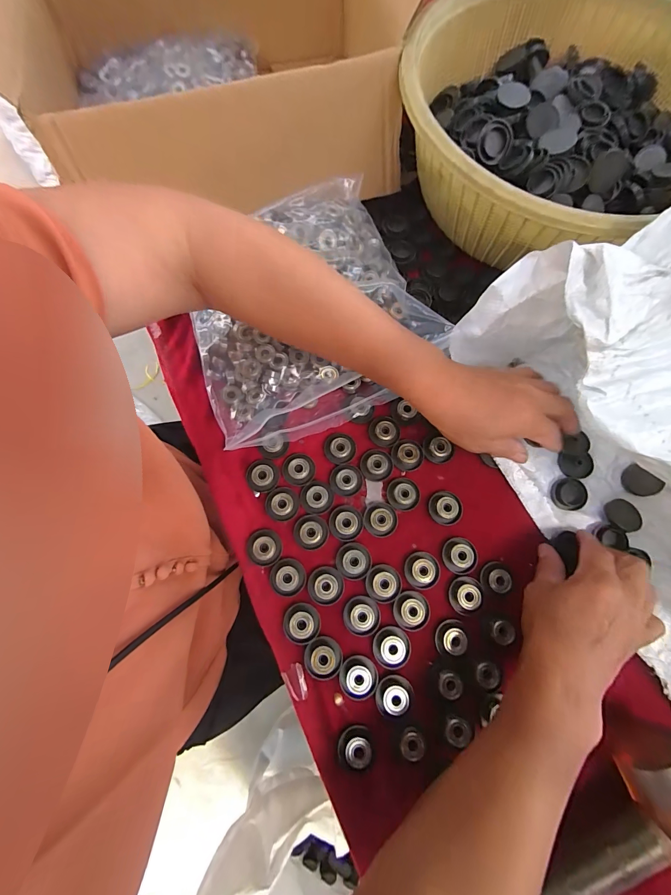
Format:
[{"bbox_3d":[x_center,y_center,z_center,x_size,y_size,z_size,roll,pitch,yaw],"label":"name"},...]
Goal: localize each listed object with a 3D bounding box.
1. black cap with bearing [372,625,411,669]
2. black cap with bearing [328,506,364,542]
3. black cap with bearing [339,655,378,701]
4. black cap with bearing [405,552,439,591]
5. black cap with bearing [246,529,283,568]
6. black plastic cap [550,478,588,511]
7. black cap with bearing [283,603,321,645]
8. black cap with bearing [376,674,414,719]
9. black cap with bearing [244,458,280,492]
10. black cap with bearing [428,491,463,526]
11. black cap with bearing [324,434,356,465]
[{"bbox_3d":[0.050,0.178,0.297,0.031,0.007,0.032,0,78,1],"label":"black cap with bearing"},{"bbox_3d":[0.010,0.073,0.325,0.032,0.008,0.032,0,78,1],"label":"black cap with bearing"},{"bbox_3d":[0.020,0.200,0.292,0.033,0.009,0.032,0,75,-1],"label":"black cap with bearing"},{"bbox_3d":[0.082,0.116,0.316,0.032,0.007,0.032,0,75,-1],"label":"black cap with bearing"},{"bbox_3d":[-0.068,0.095,0.318,0.033,0.012,0.032,2,75,-1],"label":"black cap with bearing"},{"bbox_3d":[0.232,0.046,0.334,0.029,0.006,0.030,0,75,-1],"label":"black plastic cap"},{"bbox_3d":[-0.030,0.158,0.302,0.032,0.007,0.033,0,75,-1],"label":"black cap with bearing"},{"bbox_3d":[0.051,0.212,0.288,0.031,0.008,0.028,0,75,-2],"label":"black cap with bearing"},{"bbox_3d":[-0.073,0.028,0.335,0.032,0.008,0.032,0,78,1],"label":"black cap with bearing"},{"bbox_3d":[0.110,0.060,0.335,0.033,0.013,0.031,0,75,-1],"label":"black cap with bearing"},{"bbox_3d":[0.005,0.001,0.346,0.032,0.007,0.031,0,75,-1],"label":"black cap with bearing"}]

